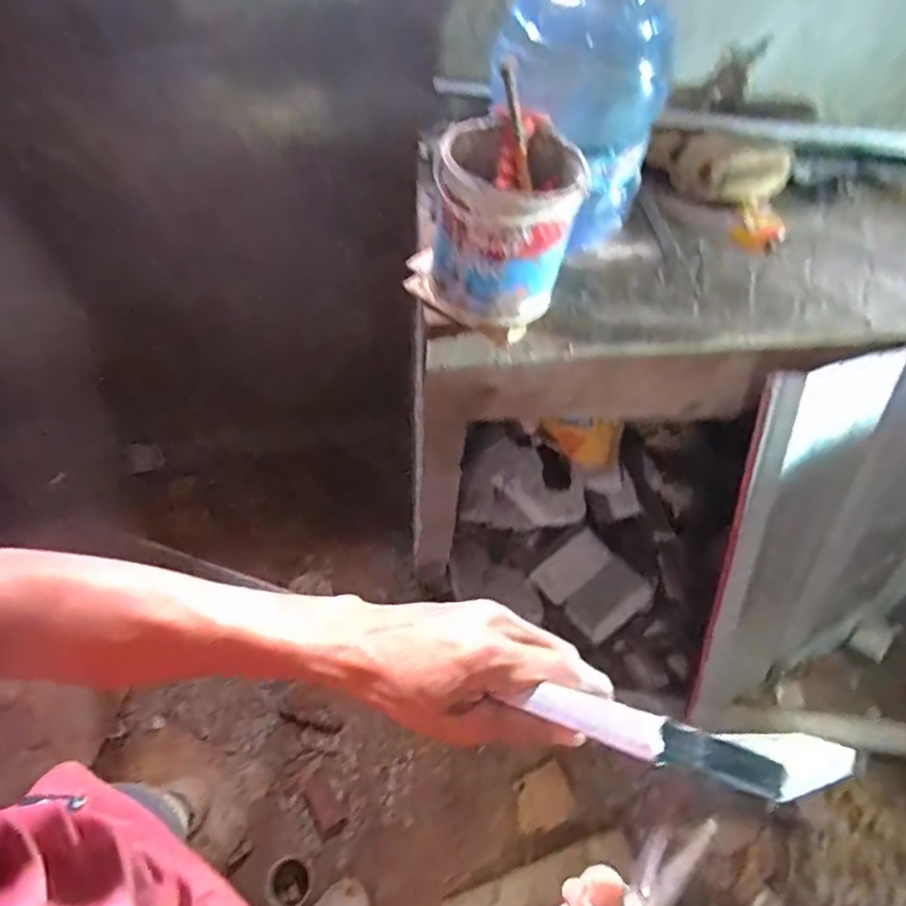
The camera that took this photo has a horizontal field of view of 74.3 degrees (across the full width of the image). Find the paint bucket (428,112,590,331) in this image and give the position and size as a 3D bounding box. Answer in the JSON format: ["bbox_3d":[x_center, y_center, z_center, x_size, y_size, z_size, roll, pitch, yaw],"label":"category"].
[{"bbox_3d":[0.066,-0.298,0.789,0.179,0.188,0.162,7,54,-1],"label":"paint bucket"}]

